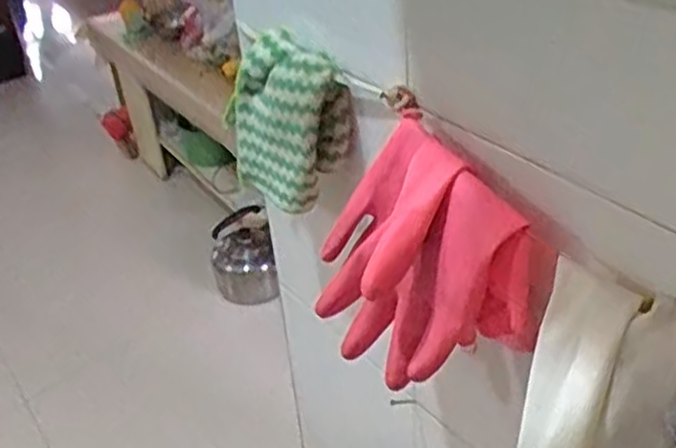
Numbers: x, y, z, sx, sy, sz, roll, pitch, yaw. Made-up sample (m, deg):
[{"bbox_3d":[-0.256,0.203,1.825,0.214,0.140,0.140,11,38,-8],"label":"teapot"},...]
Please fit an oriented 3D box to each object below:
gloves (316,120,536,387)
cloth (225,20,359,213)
[{"bbox_3d":[0.053,0.031,0.529,0.093,0.150,0.160,-24,39,-24],"label":"gloves"},{"bbox_3d":[-0.047,-0.087,0.654,0.056,0.135,0.123,-31,42,-31],"label":"cloth"}]

